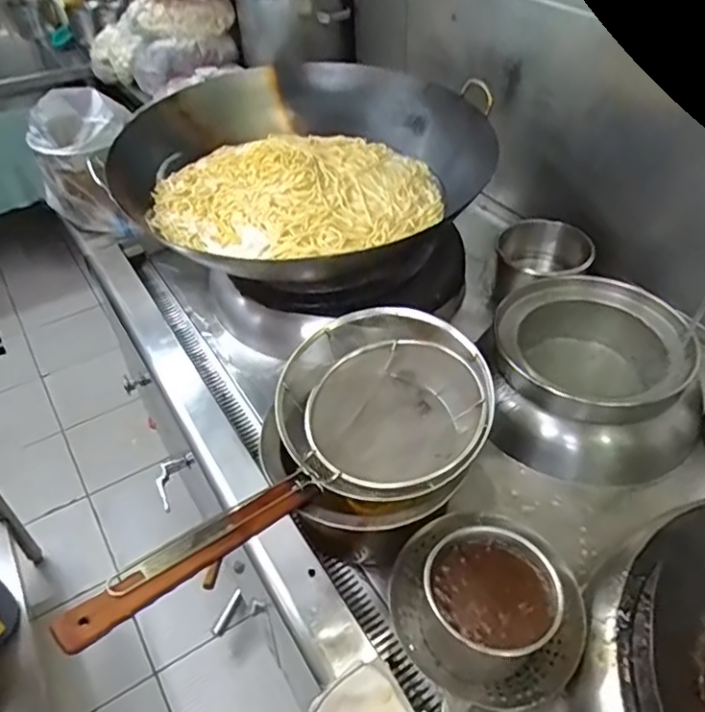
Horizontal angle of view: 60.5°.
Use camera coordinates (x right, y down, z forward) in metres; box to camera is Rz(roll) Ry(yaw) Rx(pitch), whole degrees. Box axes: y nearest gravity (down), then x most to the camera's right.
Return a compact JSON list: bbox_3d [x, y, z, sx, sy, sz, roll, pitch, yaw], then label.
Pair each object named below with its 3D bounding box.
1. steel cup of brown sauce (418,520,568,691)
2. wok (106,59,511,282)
[{"bbox_3d":[0.163,0.302,0.736,0.145,0.104,0.149,0,43,0],"label":"steel cup of brown sauce"},{"bbox_3d":[-0.106,-0.398,1.225,0.578,0.223,0.630,0,43,0],"label":"wok"}]

